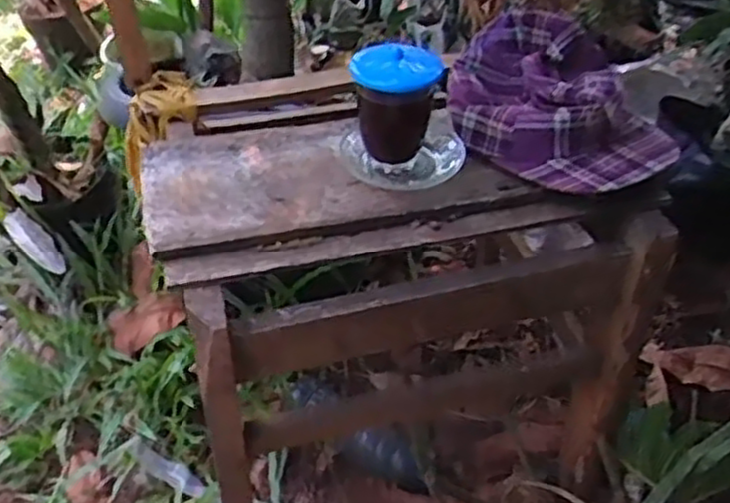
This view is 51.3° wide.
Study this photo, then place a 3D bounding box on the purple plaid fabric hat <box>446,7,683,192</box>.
[{"bbox_3d":[0.186,-0.152,0.750,0.199,0.066,0.247,-15,41,-16],"label":"purple plaid fabric hat"}]

